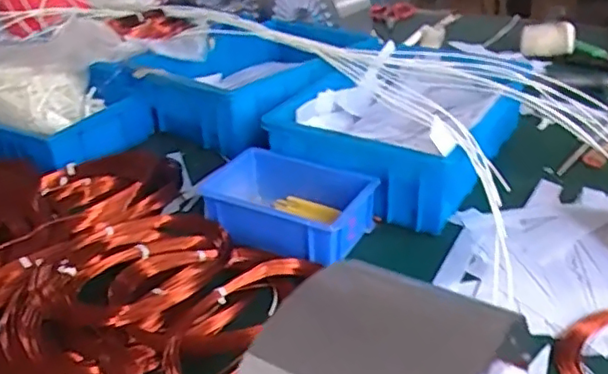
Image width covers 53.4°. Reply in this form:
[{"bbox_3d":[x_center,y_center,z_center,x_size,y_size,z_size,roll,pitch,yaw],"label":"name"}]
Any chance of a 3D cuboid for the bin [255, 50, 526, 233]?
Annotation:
[{"bbox_3d":[0.109,-0.062,0.657,0.209,0.088,0.260,13,36,27],"label":"bin"}]

